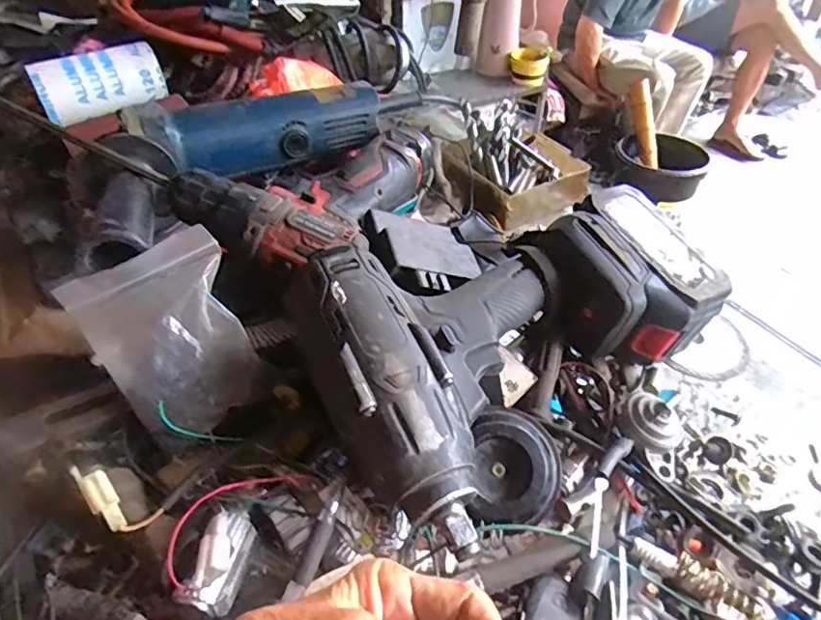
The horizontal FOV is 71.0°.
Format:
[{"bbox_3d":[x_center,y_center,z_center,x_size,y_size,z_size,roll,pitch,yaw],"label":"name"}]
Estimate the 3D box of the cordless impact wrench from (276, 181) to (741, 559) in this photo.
[{"bbox_3d":[0.058,0.000,0.355,0.270,0.072,0.165,-32,52,-28],"label":"cordless impact wrench"}]

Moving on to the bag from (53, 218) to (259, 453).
[{"bbox_3d":[-0.145,0.015,0.342,0.087,0.074,0.105,-24,48,-22],"label":"bag"}]

